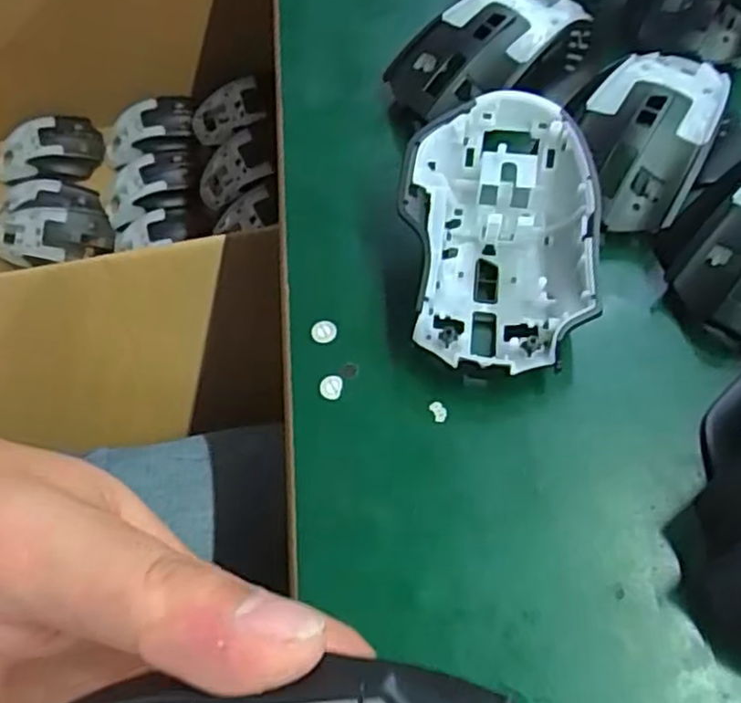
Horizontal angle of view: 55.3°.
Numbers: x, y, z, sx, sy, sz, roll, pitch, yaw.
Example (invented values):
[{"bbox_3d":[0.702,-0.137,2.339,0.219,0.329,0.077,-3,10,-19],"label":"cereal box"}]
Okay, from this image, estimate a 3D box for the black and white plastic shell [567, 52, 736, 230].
[{"bbox_3d":[0.114,-0.093,0.302,0.057,0.027,0.081,21,64,13],"label":"black and white plastic shell"}]

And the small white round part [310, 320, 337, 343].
[{"bbox_3d":[-0.020,-0.008,0.297,0.010,0.004,0.010,-1,61,2],"label":"small white round part"}]

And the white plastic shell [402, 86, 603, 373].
[{"bbox_3d":[0.051,-0.044,0.286,0.076,0.049,0.111,-6,61,-1],"label":"white plastic shell"}]

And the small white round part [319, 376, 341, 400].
[{"bbox_3d":[-0.016,0.014,0.285,0.009,0.004,0.010,4,62,4],"label":"small white round part"}]

